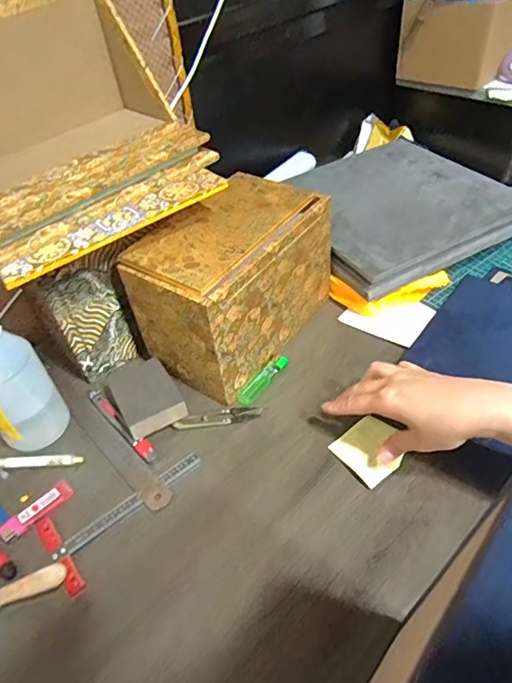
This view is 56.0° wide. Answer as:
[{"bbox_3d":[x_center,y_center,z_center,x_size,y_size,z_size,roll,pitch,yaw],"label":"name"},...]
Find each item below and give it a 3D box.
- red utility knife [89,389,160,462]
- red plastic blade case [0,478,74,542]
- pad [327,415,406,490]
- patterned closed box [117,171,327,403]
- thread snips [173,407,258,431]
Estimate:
[{"bbox_3d":[-0.161,0.096,0.571,0.016,0.008,0.141,-36,51,-26],"label":"red utility knife"},{"bbox_3d":[-0.226,0.175,0.499,0.025,0.008,0.075,30,55,32],"label":"red plastic blade case"},{"bbox_3d":[0.124,0.114,0.515,0.067,0.008,0.065,-29,49,-21],"label":"pad"},{"bbox_3d":[-0.030,-0.082,0.608,0.150,0.162,0.237,24,52,28],"label":"patterned closed box"},{"bbox_3d":[-0.047,0.090,0.565,0.099,0.004,0.022,-10,44,-3],"label":"thread snips"}]

